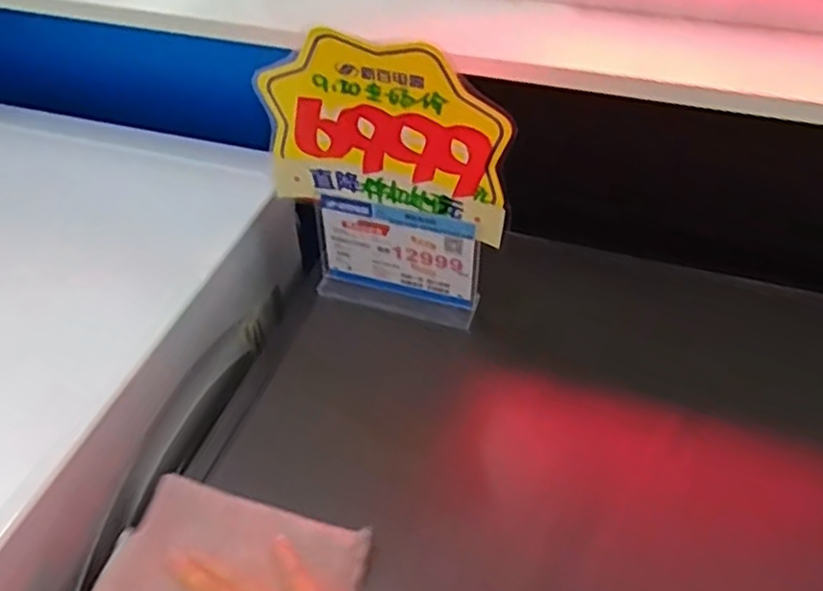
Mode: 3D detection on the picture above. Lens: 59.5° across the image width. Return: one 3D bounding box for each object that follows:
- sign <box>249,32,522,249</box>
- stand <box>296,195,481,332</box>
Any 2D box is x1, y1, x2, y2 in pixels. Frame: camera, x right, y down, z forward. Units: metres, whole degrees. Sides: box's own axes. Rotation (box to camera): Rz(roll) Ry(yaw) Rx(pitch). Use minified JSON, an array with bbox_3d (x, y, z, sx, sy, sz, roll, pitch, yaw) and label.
[{"bbox_3d":[-0.022,-0.122,0.556,0.194,0.166,0.011,14,53,13],"label":"sign"},{"bbox_3d":[-0.023,-0.029,0.652,0.167,0.117,0.023,11,45,11],"label":"stand"}]

